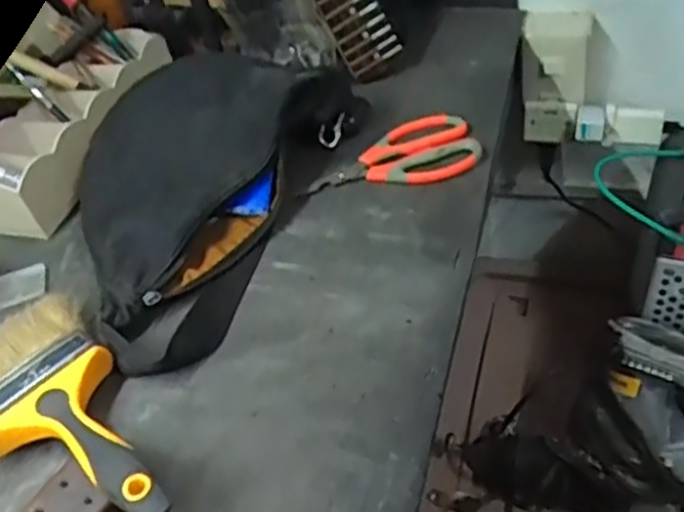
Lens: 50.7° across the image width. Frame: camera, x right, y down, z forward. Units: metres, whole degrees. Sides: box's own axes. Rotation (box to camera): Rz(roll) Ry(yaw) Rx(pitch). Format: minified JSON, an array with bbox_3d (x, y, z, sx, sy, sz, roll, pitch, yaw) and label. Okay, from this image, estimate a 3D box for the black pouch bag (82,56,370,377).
[{"bbox_3d":[-0.131,-0.073,0.603,0.177,0.097,0.327,11,48,21],"label":"black pouch bag"}]

